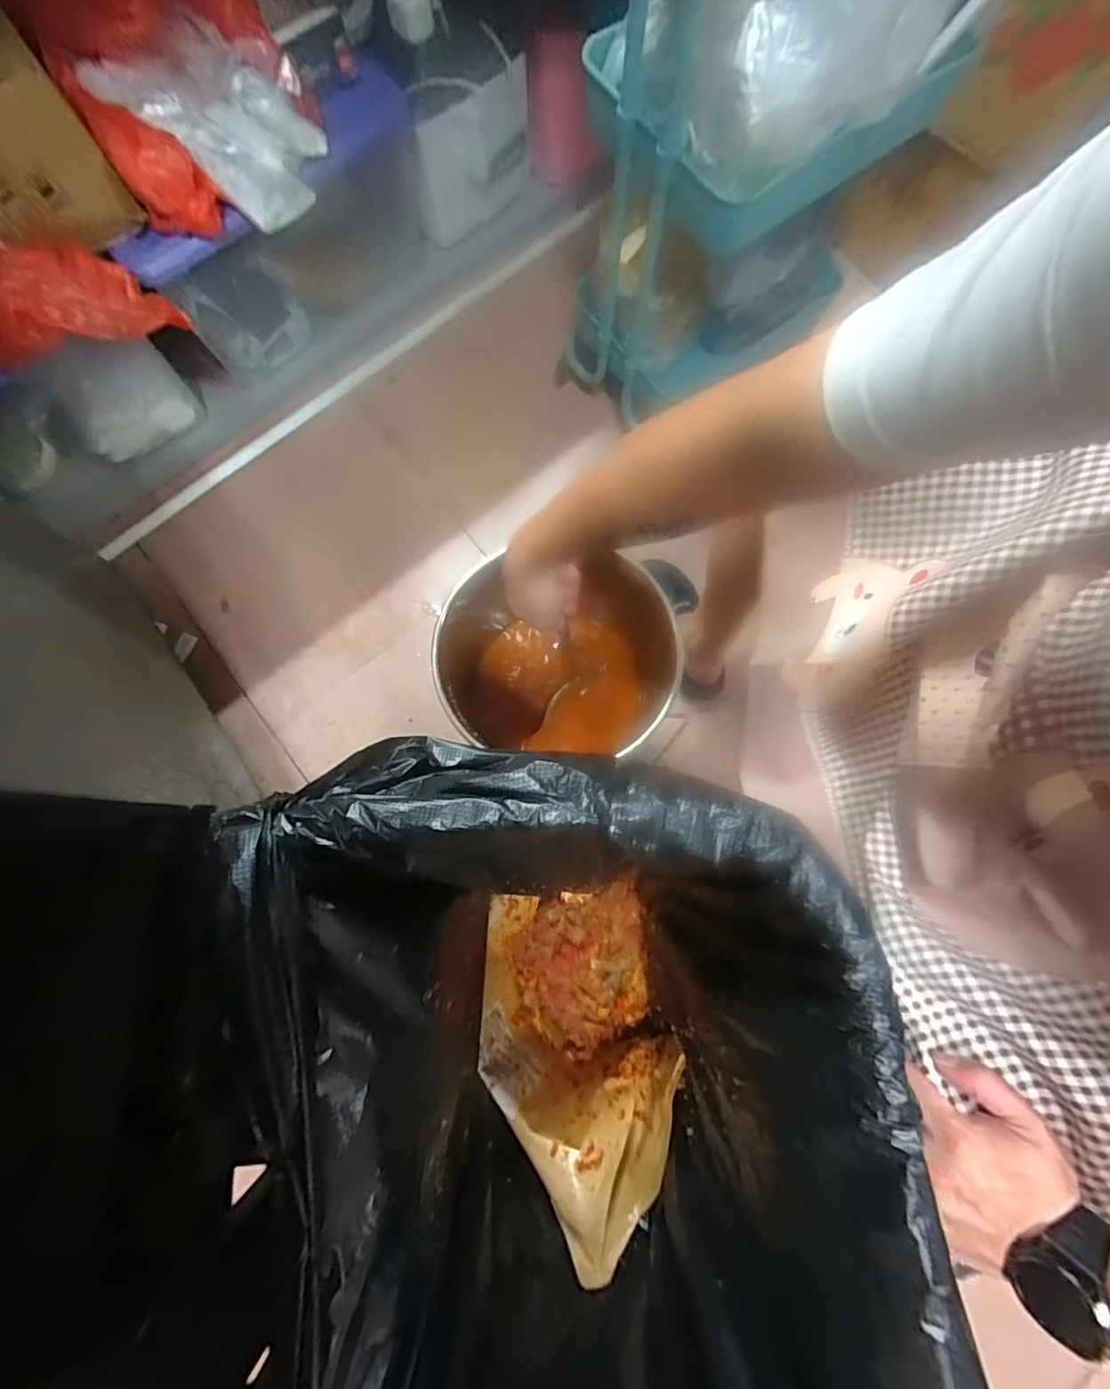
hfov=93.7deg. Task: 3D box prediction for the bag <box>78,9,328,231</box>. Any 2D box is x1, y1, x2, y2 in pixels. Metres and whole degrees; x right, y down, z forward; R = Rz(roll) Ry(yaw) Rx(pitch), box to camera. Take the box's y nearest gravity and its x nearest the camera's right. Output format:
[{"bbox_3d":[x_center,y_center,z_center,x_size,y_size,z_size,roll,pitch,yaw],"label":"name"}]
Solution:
[{"bbox_3d":[-0.471,-0.829,0.741,0.276,0.082,0.190,33,81,6],"label":"bag"}]

